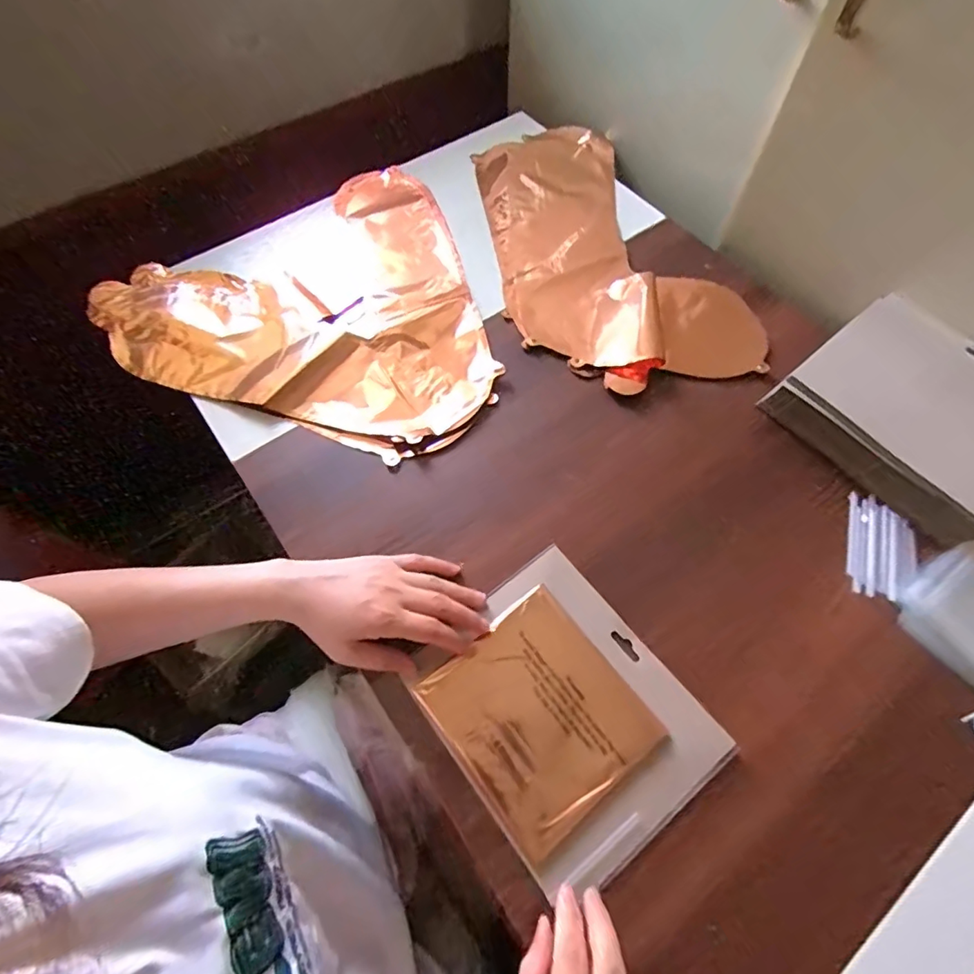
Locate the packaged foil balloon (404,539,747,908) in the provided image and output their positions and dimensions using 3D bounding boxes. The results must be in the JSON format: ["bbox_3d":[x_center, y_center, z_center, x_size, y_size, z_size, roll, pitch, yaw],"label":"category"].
[{"bbox_3d":[0.055,0.163,0.383,0.161,0.010,0.192,-34,68,-16],"label":"packaged foil balloon"}]

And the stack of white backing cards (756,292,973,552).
[{"bbox_3d":[0.389,-0.067,0.470,0.172,0.051,0.192,-35,68,-17],"label":"stack of white backing cards"}]

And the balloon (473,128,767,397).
[{"bbox_3d":[0.111,-0.288,0.603,0.233,0.021,0.444,-18,64,-10],"label":"balloon"}]

